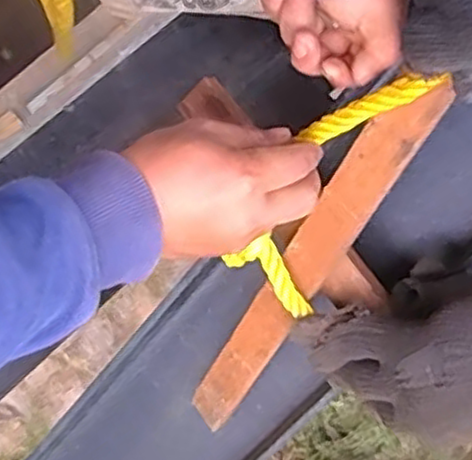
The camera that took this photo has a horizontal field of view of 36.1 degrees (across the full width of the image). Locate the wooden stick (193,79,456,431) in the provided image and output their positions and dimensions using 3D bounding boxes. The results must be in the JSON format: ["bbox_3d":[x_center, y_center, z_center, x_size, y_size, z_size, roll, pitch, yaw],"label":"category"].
[{"bbox_3d":[0.040,0.037,0.511,0.036,0.339,0.011,39,38,11],"label":"wooden stick"}]

